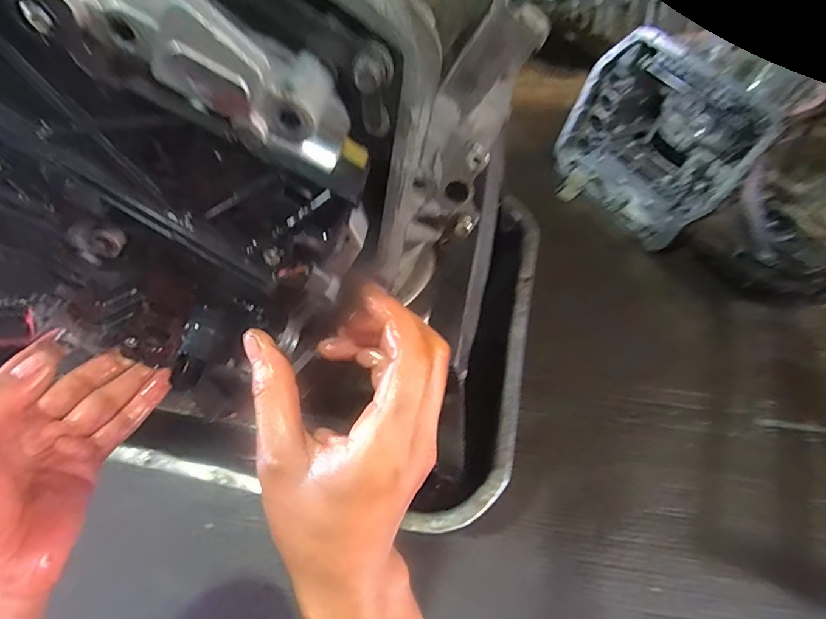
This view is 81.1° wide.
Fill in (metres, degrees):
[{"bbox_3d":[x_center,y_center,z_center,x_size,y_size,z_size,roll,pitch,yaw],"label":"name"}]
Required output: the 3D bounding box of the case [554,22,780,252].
[{"bbox_3d":[0.422,-0.300,0.852,0.317,0.230,0.217,35,66,21],"label":"case"}]

